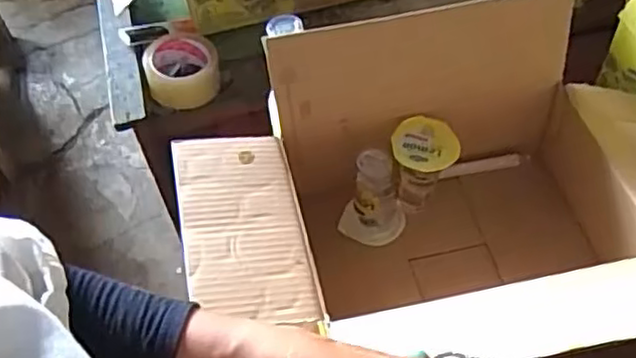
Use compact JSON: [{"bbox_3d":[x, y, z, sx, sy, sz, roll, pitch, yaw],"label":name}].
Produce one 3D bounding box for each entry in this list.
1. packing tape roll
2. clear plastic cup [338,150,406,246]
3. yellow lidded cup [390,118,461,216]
[{"bbox_3d":[-0.186,-0.150,0.919,0.097,0.051,0.093,-2,55,2],"label":"packing tape roll"},{"bbox_3d":[0.067,0.022,0.773,0.068,0.110,0.061,20,59,16],"label":"clear plastic cup"},{"bbox_3d":[0.122,-0.010,0.787,0.070,0.119,0.068,-2,55,2],"label":"yellow lidded cup"}]

